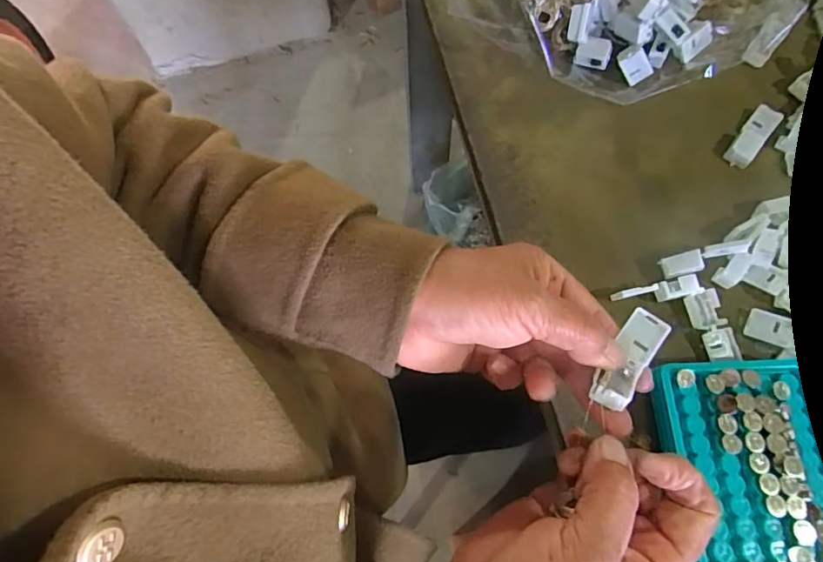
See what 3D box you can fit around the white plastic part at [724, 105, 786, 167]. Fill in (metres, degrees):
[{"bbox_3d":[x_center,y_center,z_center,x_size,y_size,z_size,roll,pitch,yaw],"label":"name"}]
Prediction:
[{"bbox_3d":[0.256,-0.109,0.392,0.019,0.012,0.051,39,77,14],"label":"white plastic part"}]

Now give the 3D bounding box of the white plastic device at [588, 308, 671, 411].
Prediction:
[{"bbox_3d":[0.108,0.039,0.259,0.019,0.012,0.056,35,62,13],"label":"white plastic device"}]

